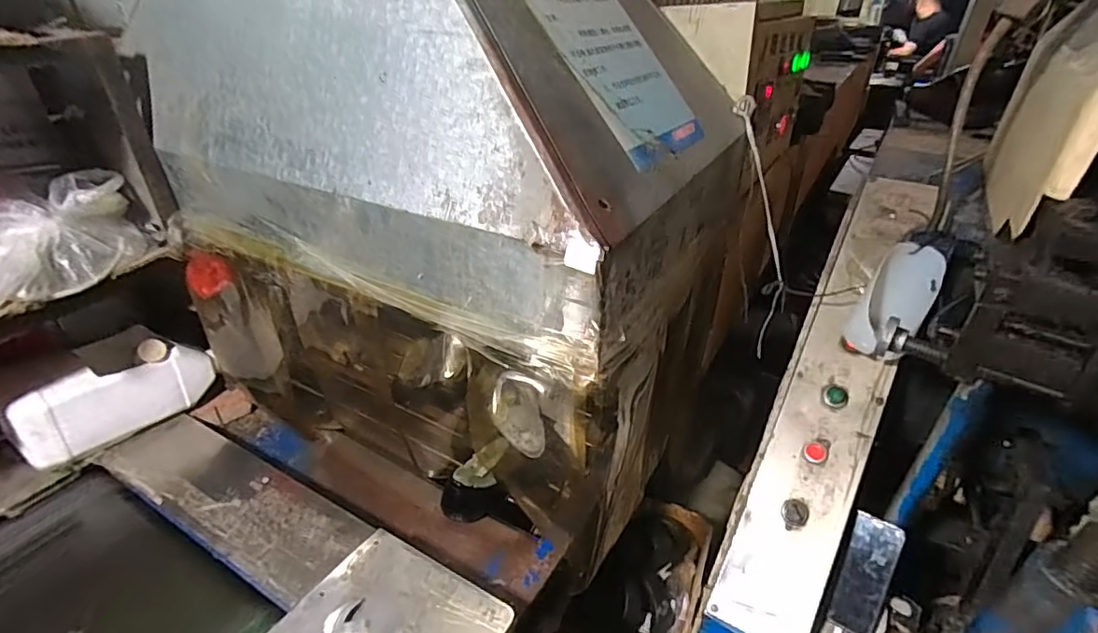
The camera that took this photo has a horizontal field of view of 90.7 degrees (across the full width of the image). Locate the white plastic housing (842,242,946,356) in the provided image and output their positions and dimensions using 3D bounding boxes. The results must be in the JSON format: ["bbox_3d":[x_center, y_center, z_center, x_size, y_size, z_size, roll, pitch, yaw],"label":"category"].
[{"bbox_3d":[0.474,-0.022,0.747,0.051,0.161,0.075,19,17,-39],"label":"white plastic housing"}]

